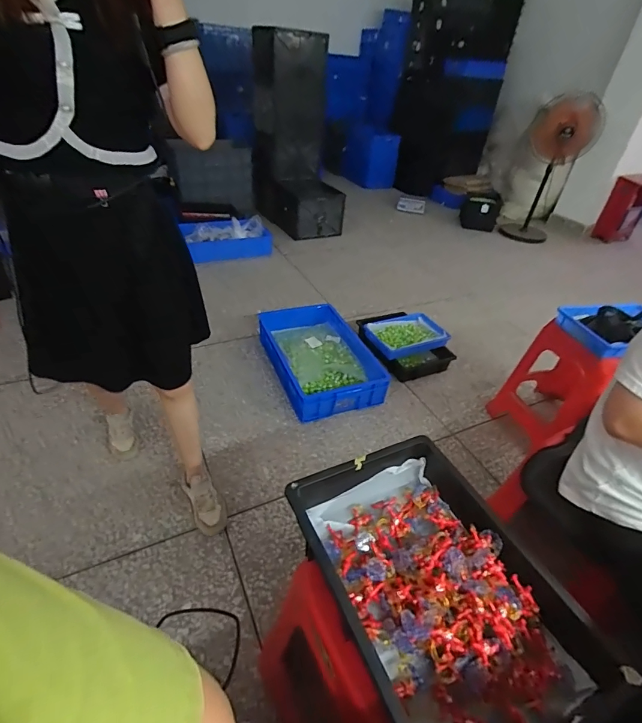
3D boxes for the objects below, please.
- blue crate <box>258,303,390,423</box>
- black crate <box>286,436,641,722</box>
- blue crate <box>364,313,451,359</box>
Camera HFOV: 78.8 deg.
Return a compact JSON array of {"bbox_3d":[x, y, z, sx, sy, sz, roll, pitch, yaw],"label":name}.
[{"bbox_3d":[-0.004,-0.029,1.814,0.454,0.140,0.668,-10,42,-17],"label":"blue crate"},{"bbox_3d":[0.171,0.340,0.623,0.318,0.085,0.423,-13,41,-23],"label":"black crate"},{"bbox_3d":[0.414,-0.135,1.930,0.383,0.065,0.272,-12,41,-22],"label":"blue crate"}]

